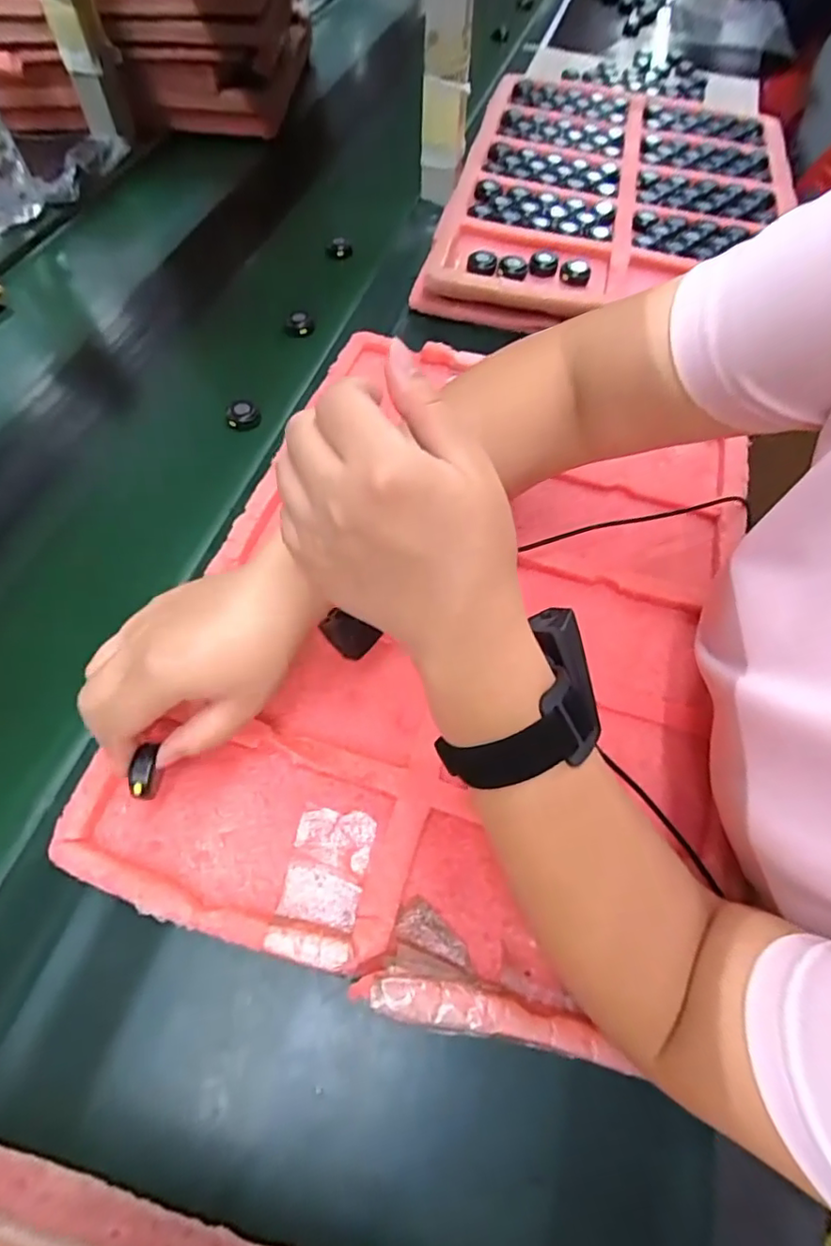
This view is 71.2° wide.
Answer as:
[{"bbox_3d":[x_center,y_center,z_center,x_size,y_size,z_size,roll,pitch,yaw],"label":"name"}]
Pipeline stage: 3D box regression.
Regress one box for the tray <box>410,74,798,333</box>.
[{"bbox_3d":[0.244,-0.512,0.704,0.364,0.060,0.525,15,60,4],"label":"tray"}]

